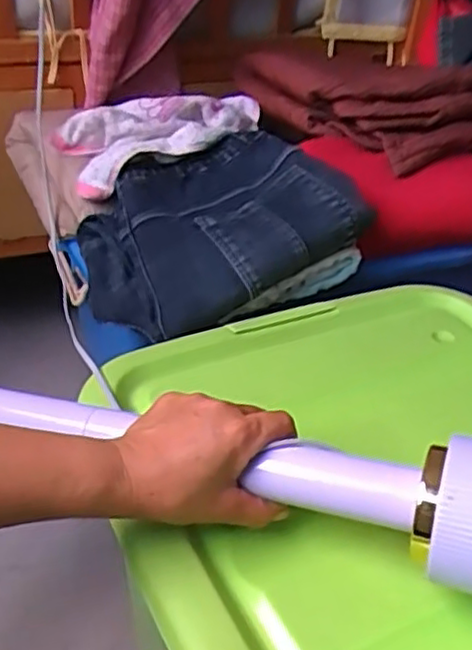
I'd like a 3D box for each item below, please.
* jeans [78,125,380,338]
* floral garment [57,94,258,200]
[{"bbox_3d":[-0.028,-0.106,0.773,0.274,0.122,0.218,-12,37,-24],"label":"jeans"},{"bbox_3d":[-0.083,-0.239,0.883,0.272,0.081,0.143,-9,36,-21],"label":"floral garment"}]

